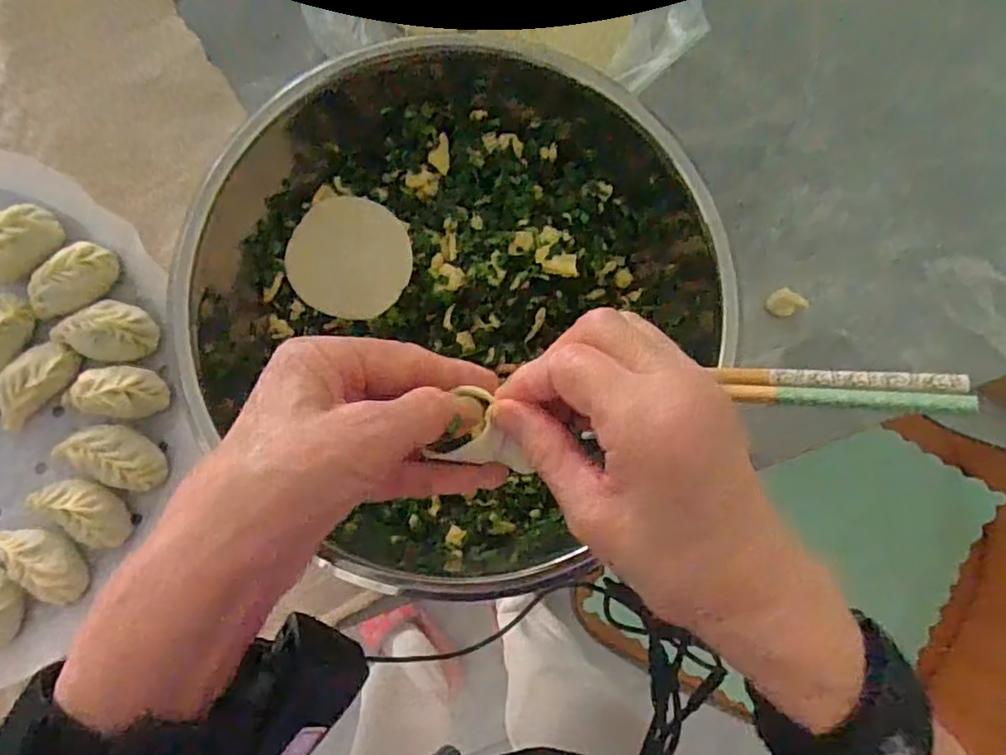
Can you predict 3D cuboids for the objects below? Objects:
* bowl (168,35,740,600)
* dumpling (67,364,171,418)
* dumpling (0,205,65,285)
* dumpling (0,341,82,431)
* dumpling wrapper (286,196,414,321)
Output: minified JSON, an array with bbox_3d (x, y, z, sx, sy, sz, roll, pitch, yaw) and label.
[{"bbox_3d":[-0.011,-0.047,0.330,0.270,0.083,0.242,0,85,-4],"label":"bowl"},{"bbox_3d":[-0.203,0.008,0.339,0.045,0.027,0.027,6,84,-4],"label":"dumpling"},{"bbox_3d":[-0.264,-0.068,0.340,0.026,0.028,0.052,39,83,0],"label":"dumpling"},{"bbox_3d":[-0.252,0.004,0.335,0.054,0.026,0.022,-41,89,-7],"label":"dumpling"},{"bbox_3d":[-0.082,-0.063,0.335,0.062,0.004,0.061,0,98,0],"label":"dumpling wrapper"}]

